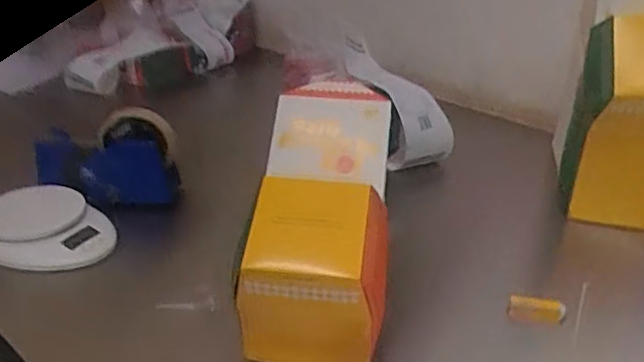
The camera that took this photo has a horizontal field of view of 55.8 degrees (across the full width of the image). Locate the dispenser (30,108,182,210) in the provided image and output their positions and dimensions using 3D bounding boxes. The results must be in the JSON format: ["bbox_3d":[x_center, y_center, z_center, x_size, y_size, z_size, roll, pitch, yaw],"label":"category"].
[{"bbox_3d":[-0.262,-0.023,0.727,0.165,0.097,0.082,2,27,2],"label":"dispenser"}]

